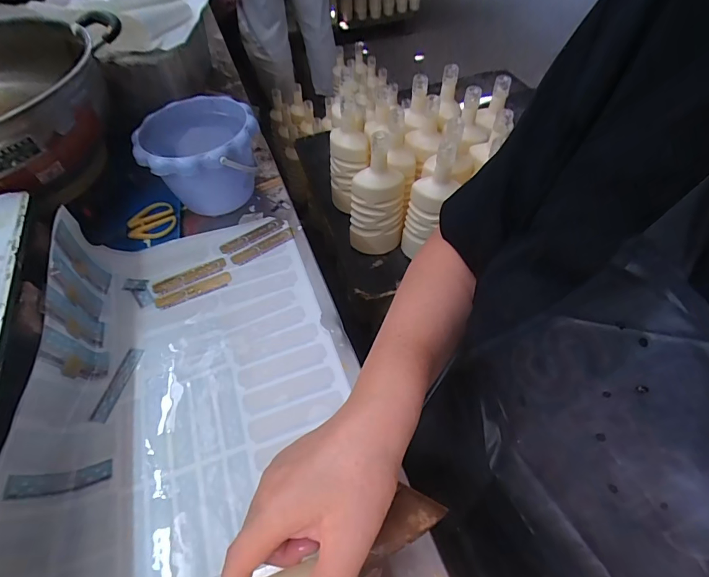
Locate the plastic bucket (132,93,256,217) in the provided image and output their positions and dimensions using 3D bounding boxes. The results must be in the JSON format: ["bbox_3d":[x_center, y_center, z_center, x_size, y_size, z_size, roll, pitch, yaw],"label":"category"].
[{"bbox_3d":[-0.204,-0.171,0.554,0.154,0.118,0.150,-2,54,3],"label":"plastic bucket"}]

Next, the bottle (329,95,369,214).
[{"bbox_3d":[-0.007,-0.290,0.887,0.086,0.258,0.079,0,51,1],"label":"bottle"}]

